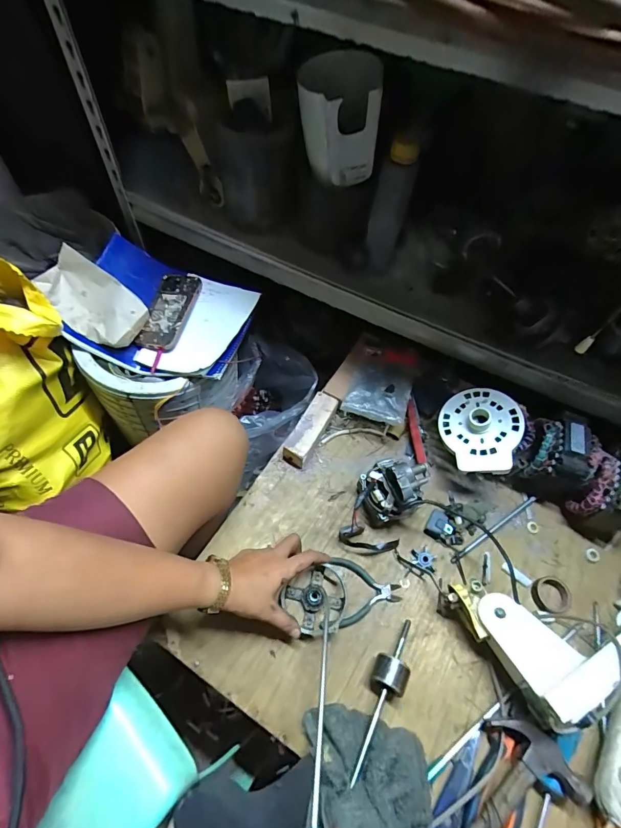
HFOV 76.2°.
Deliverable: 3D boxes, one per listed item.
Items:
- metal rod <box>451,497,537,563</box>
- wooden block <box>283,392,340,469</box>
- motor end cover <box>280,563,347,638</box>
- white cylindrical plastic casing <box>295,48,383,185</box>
[{"bbox_3d":[0.281,0.174,0.602,0.176,0.012,0.009,-27,65,-19],"label":"metal rod"},{"bbox_3d":[0.001,0.025,0.648,0.040,0.040,0.122,28,61,11],"label":"wooden block"},{"bbox_3d":[0.006,0.246,0.520,0.079,0.022,0.078,-8,60,-9],"label":"motor end cover"},{"bbox_3d":[0.042,-0.438,0.596,0.114,0.147,0.113,2,59,-4],"label":"white cylindrical plastic casing"}]

